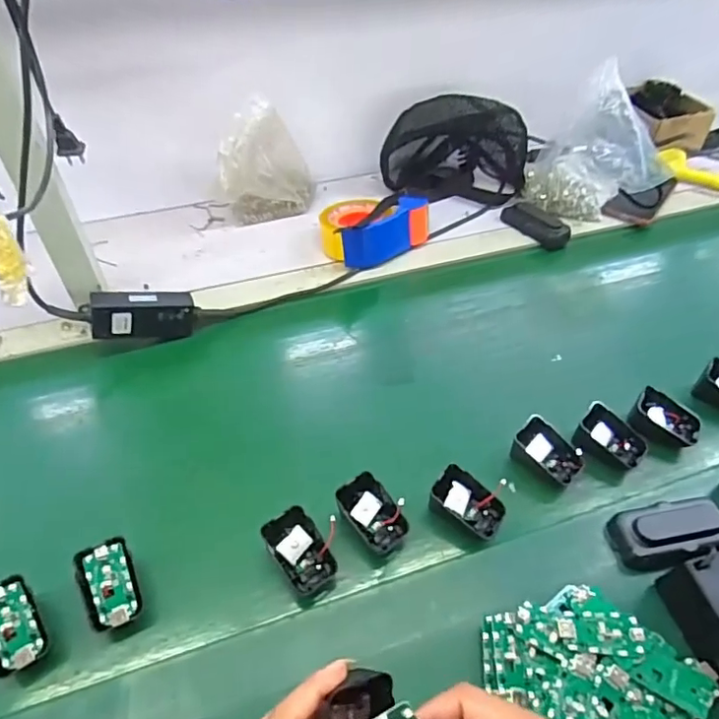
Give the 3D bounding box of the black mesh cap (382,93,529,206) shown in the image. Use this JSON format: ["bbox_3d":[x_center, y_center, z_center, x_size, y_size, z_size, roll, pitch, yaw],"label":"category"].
[{"bbox_3d":[0.164,-0.372,0.921,0.238,0.149,0.118,4,49,5],"label":"black mesh cap"}]

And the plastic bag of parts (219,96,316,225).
[{"bbox_3d":[-0.142,-0.291,0.835,0.137,0.167,0.084,-5,49,-3],"label":"plastic bag of parts"}]

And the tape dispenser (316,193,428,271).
[{"bbox_3d":[0.016,-0.200,0.811,0.148,0.070,0.117,-23,52,-17],"label":"tape dispenser"}]

